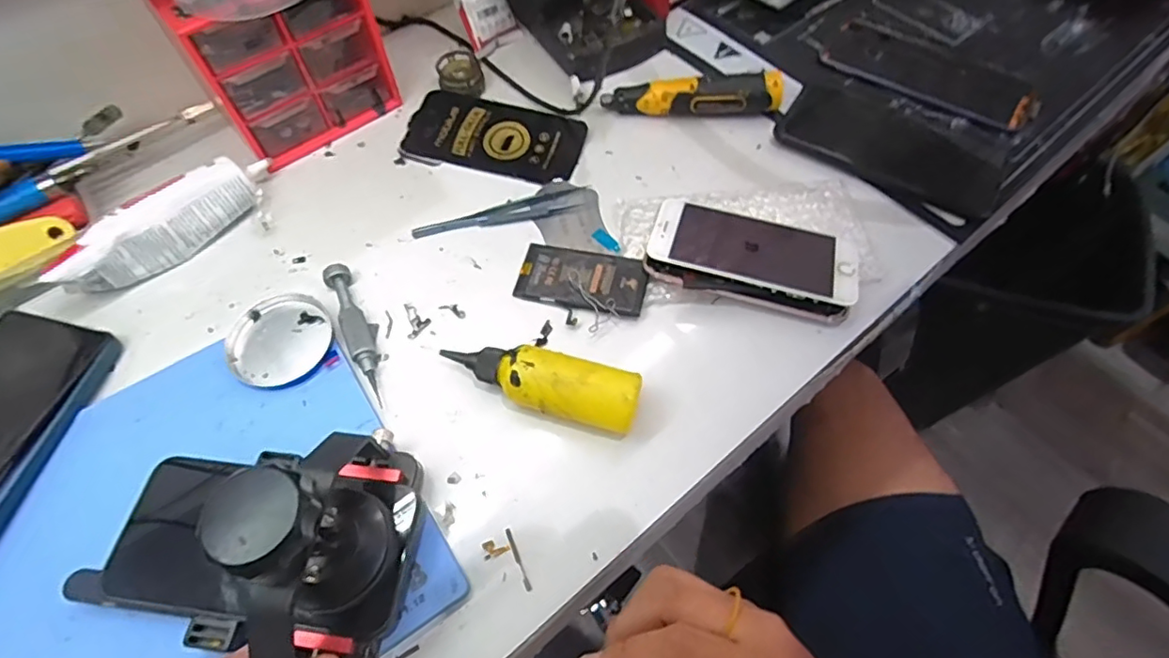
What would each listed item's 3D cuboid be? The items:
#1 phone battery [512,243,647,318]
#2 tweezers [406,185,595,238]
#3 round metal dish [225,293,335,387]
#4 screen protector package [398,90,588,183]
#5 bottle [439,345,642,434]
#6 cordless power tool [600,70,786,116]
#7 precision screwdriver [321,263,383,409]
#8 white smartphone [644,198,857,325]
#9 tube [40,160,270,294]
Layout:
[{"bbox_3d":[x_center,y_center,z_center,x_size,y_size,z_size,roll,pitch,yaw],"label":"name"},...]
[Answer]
[{"bbox_3d":[-0.002,-0.036,0.395,0.086,0.006,0.046,11,60,13],"label":"phone battery"},{"bbox_3d":[-0.058,-0.087,0.430,0.134,0.005,0.021,-13,61,-7],"label":"tweezers"},{"bbox_3d":[-0.195,0.007,0.373,0.063,0.013,0.060,0,60,0],"label":"round metal dish"},{"bbox_3d":[-0.074,-0.158,0.470,0.142,0.005,0.073,12,61,7],"label":"screen protector package"},{"bbox_3d":[-0.025,0.032,0.345,0.115,0.038,0.033,18,62,10],"label":"bottle"},{"bbox_3d":[0.087,-0.186,0.470,0.137,0.031,0.026,-4,60,-2],"label":"cordless power tool"},{"bbox_3d":[-0.147,0.000,0.376,0.019,0.013,0.105,-24,63,-13],"label":"precision screwdriver"},{"bbox_3d":[0.111,-0.051,0.391,0.129,0.032,0.072,10,61,6],"label":"white smartphone"},{"bbox_3d":[-0.286,-0.074,0.403,0.031,0.043,0.144,41,68,20],"label":"tube"}]

